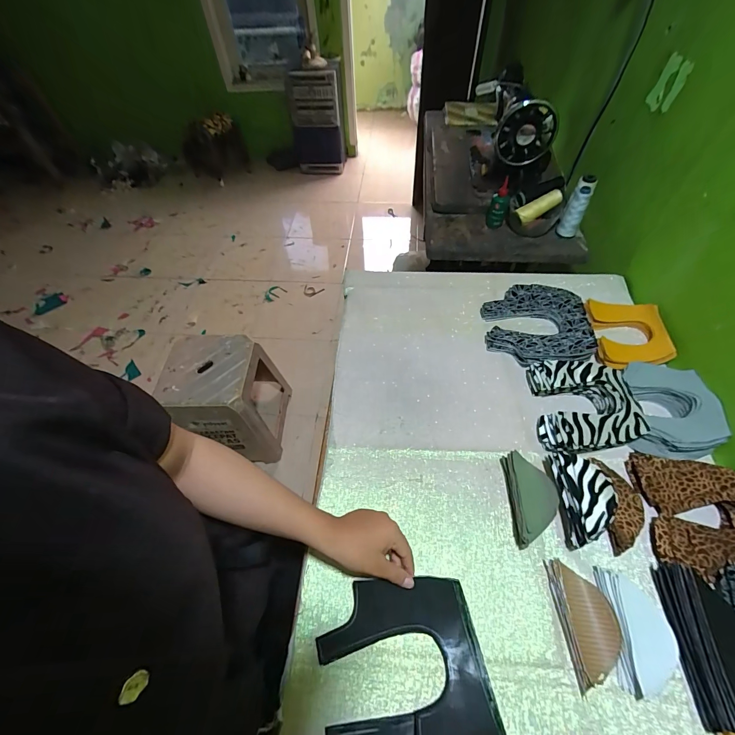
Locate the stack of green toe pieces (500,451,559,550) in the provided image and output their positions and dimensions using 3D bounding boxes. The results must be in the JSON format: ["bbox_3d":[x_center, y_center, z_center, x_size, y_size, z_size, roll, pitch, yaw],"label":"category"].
[{"bbox_3d":[0.226,0.183,0.483,0.055,0.048,0.118,6,56,6],"label":"stack of green toe pieces"}]

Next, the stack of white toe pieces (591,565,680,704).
[{"bbox_3d":[0.314,0.306,0.404,0.060,0.029,0.119,0,55,2],"label":"stack of white toe pieces"}]

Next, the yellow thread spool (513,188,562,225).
[{"bbox_3d":[0.420,-0.390,0.843,0.115,0.038,0.035,-27,55,13],"label":"yellow thread spool"}]

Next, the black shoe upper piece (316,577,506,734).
[{"bbox_3d":[0.038,0.339,0.397,0.180,0.023,0.162,-12,56,-4],"label":"black shoe upper piece"}]

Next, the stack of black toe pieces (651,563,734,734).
[{"bbox_3d":[0.395,0.307,0.388,0.085,0.037,0.149,-1,55,2],"label":"stack of black toe pieces"}]

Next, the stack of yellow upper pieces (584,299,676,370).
[{"bbox_3d":[0.486,-0.062,0.647,0.125,0.031,0.158,7,56,7],"label":"stack of yellow upper pieces"}]

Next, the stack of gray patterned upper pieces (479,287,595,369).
[{"bbox_3d":[0.328,-0.083,0.673,0.187,0.033,0.195,3,55,4],"label":"stack of gray patterned upper pieces"}]

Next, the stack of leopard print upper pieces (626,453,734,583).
[{"bbox_3d":[0.452,0.191,0.463,0.136,0.049,0.157,4,56,5],"label":"stack of leopard print upper pieces"}]

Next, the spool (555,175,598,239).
[{"bbox_3d":[0.497,-0.378,0.825,0.048,0.116,0.050,25,60,18],"label":"spool"}]

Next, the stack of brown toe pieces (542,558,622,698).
[{"bbox_3d":[0.261,0.303,0.414,0.059,0.024,0.122,-1,55,1],"label":"stack of brown toe pieces"}]

